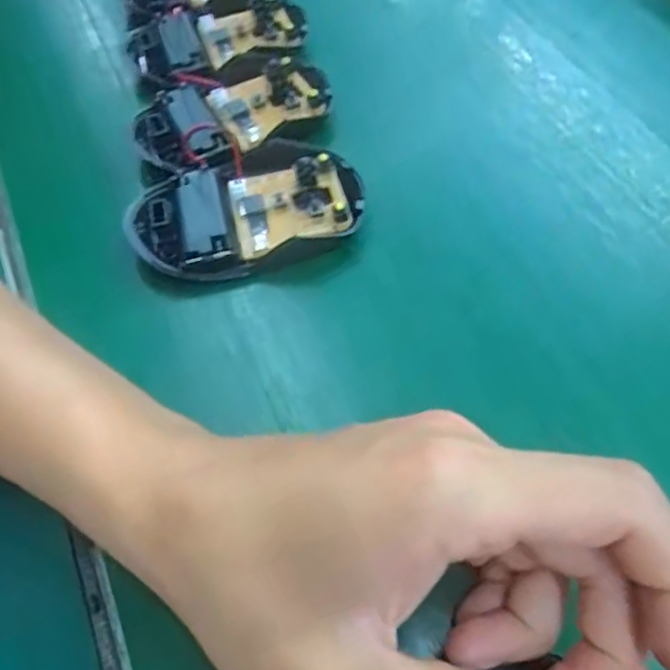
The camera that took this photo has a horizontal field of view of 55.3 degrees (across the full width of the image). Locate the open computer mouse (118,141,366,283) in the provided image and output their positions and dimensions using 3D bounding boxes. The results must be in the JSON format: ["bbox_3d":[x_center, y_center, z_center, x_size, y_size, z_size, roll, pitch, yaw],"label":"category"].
[{"bbox_3d":[-0.037,-0.053,0.270,0.094,0.013,0.058,-20,59,-15],"label":"open computer mouse"}]

